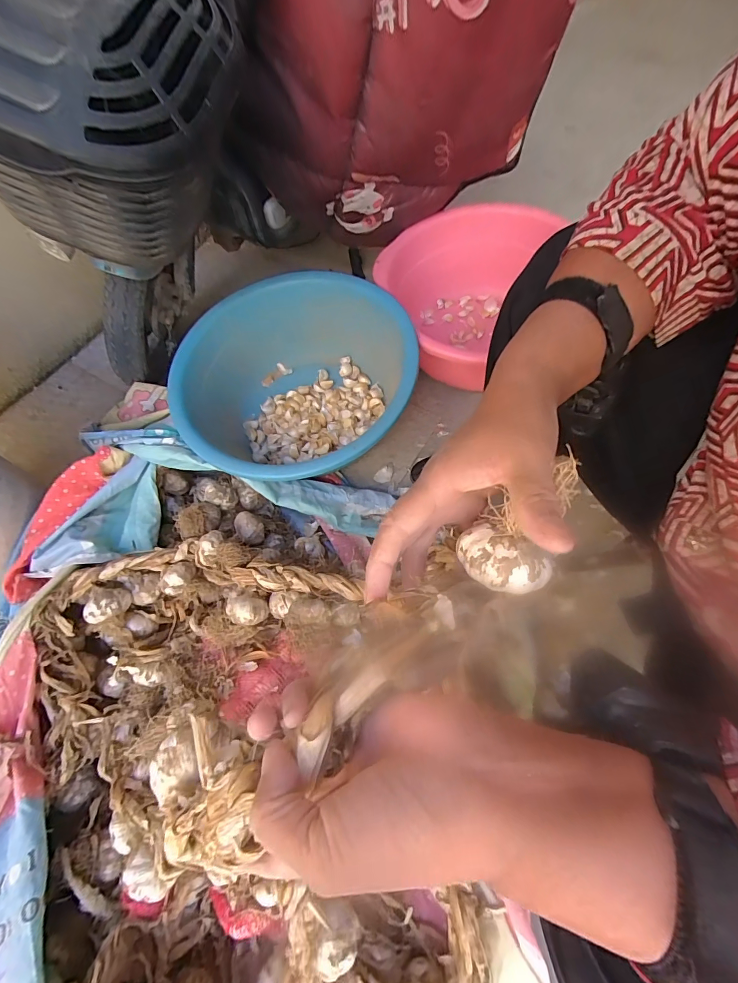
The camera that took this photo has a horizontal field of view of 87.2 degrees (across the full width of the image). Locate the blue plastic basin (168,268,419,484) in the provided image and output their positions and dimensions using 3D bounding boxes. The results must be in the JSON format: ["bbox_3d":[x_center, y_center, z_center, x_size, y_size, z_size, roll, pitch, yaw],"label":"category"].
[{"bbox_3d":[-0.135,-0.189,0.734,0.395,0.178,0.414,-2,63,3],"label":"blue plastic basin"}]

